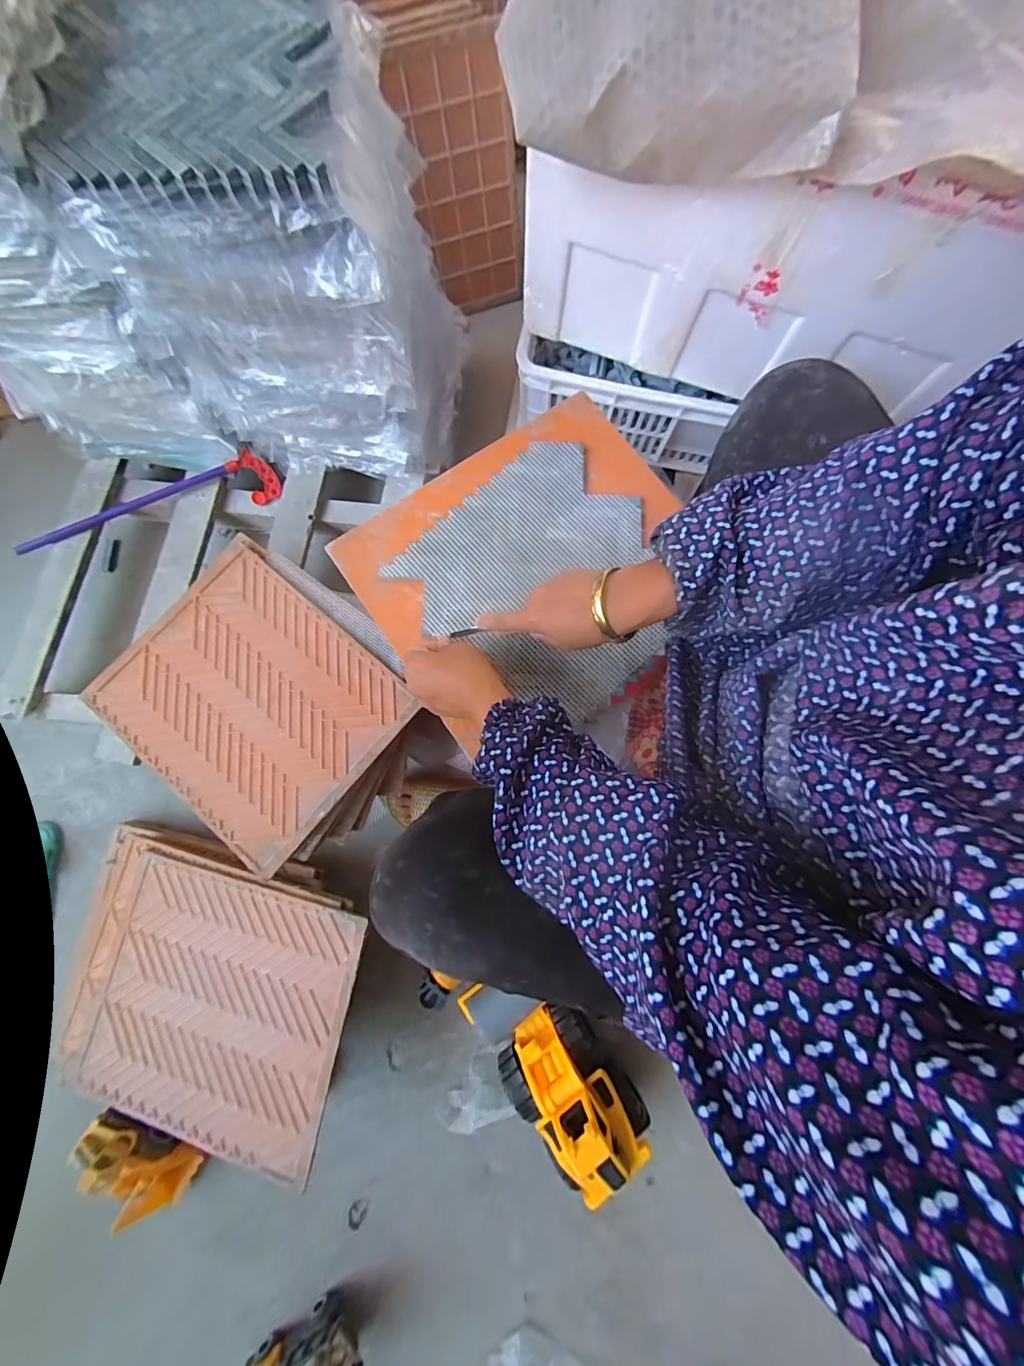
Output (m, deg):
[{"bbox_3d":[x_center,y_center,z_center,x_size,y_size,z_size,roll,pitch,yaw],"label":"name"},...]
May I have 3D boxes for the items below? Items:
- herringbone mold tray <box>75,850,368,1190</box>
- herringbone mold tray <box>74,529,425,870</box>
[{"bbox_3d":[-0.344,0.368,0.526,0.319,0.009,0.252,10,74,12],"label":"herringbone mold tray"},{"bbox_3d":[-0.327,0.016,0.571,0.335,0.023,0.280,40,79,7],"label":"herringbone mold tray"}]

